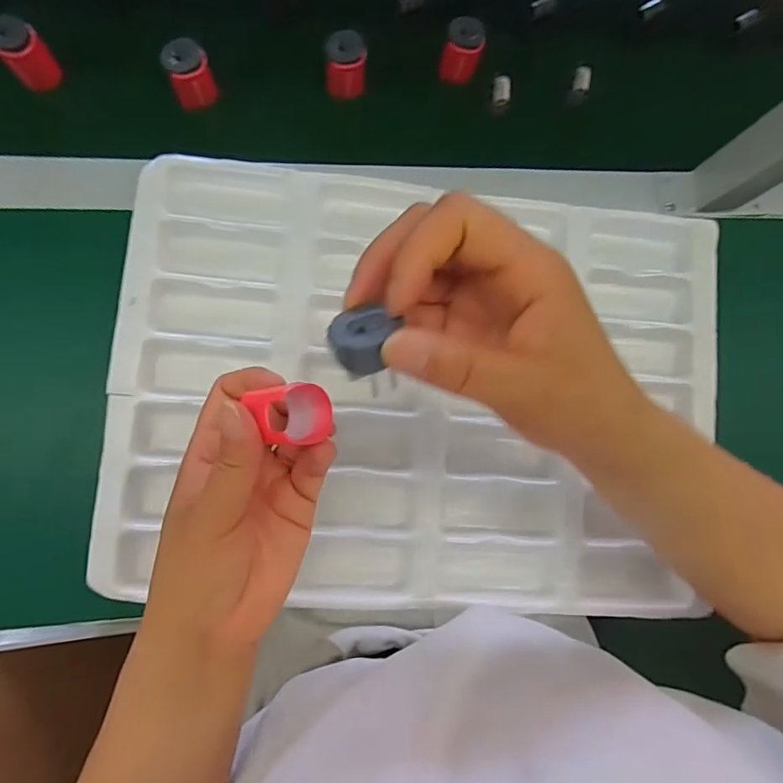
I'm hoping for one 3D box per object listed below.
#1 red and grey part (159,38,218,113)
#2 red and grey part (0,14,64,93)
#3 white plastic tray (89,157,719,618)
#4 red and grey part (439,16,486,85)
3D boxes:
[{"bbox_3d":[-0.155,-0.244,0.376,0.031,0.030,0.034,1,85,-8],"label":"red and grey part"},{"bbox_3d":[-0.275,-0.253,0.367,0.031,0.041,0.030,1,85,-8],"label":"red and grey part"},{"bbox_3d":[0.031,0.001,0.372,0.447,0.050,0.319,5,84,-8],"label":"white plastic tray"},{"bbox_3d":[0.059,-0.283,0.408,0.031,0.041,0.025,19,82,-6],"label":"red and grey part"}]

